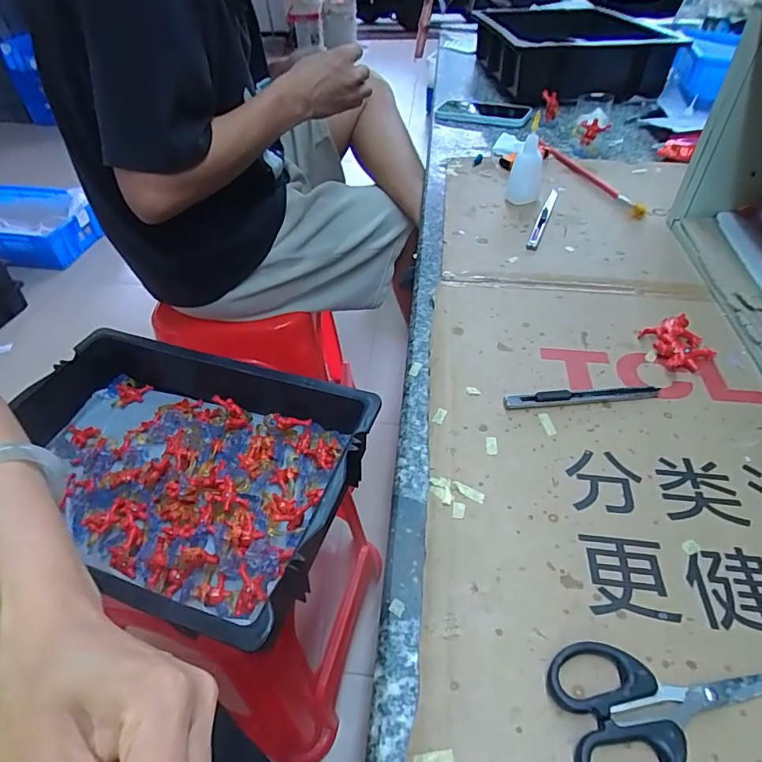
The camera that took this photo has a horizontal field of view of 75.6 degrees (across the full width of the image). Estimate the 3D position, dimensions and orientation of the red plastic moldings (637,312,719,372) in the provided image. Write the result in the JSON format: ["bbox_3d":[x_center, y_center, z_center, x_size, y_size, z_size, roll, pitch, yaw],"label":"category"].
[{"bbox_3d":[0.257,-0.033,0.424,0.045,0.014,0.053,-10,45,-8],"label":"red plastic moldings"}]

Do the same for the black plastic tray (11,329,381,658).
[{"bbox_3d":[-0.252,0.096,0.602,0.446,0.084,0.304,14,47,16],"label":"black plastic tray"}]

